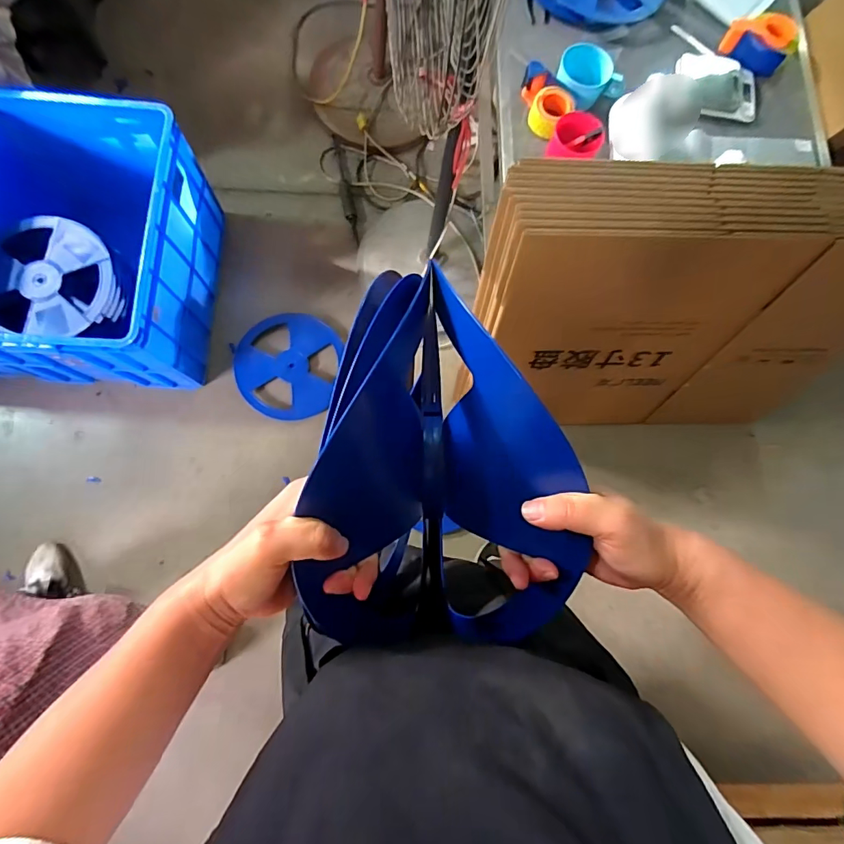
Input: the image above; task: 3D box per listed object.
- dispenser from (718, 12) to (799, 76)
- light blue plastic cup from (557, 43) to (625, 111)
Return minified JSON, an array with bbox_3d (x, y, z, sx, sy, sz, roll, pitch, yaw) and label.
[{"bbox_3d":[0.811,-0.912,1.121,0.155,0.056,0.124,36,79,2],"label":"dispenser"},{"bbox_3d":[0.373,-0.766,1.047,0.138,0.076,0.098,1,80,-4],"label":"light blue plastic cup"}]

